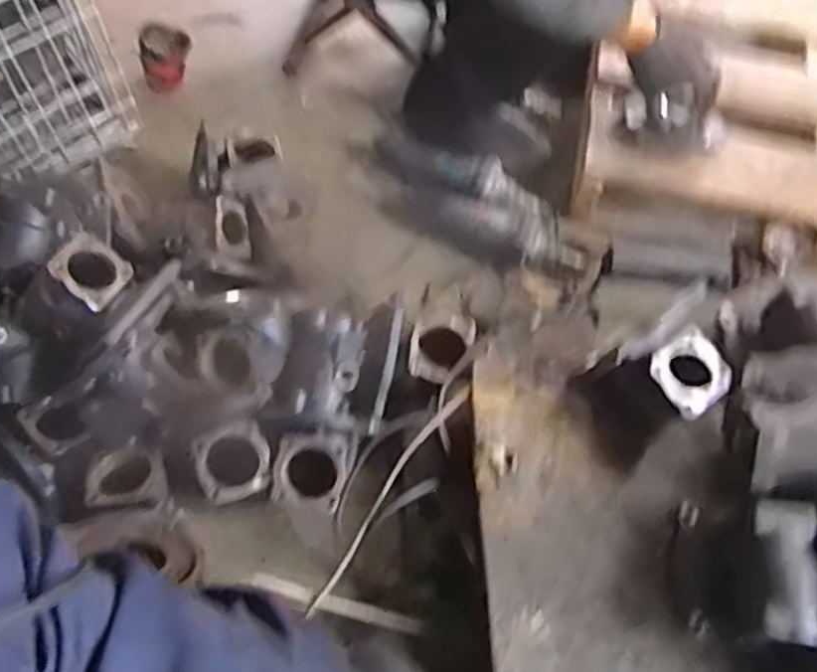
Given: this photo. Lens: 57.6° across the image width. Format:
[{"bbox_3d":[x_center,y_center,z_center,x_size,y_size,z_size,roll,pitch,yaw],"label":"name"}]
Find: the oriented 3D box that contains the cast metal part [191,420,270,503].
[{"bbox_3d":[-0.196,0.141,0.835,0.078,0.019,0.078,-21,89,-15],"label":"cast metal part"}]

